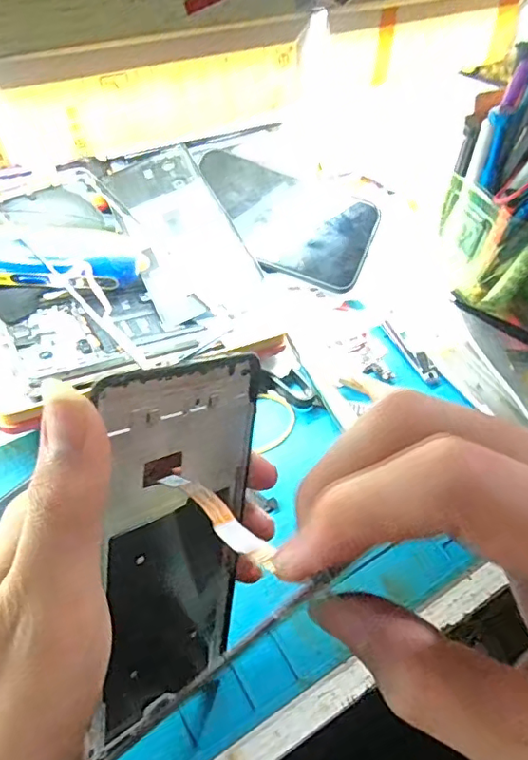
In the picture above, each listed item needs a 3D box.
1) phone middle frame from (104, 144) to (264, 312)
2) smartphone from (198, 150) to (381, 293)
[{"bbox_3d":[-0.059,-0.115,0.396,0.064,0.010,0.153,-25,68,-12],"label":"phone middle frame"},{"bbox_3d":[0.013,-0.120,0.409,0.138,0.011,0.071,21,89,7],"label":"smartphone"}]

